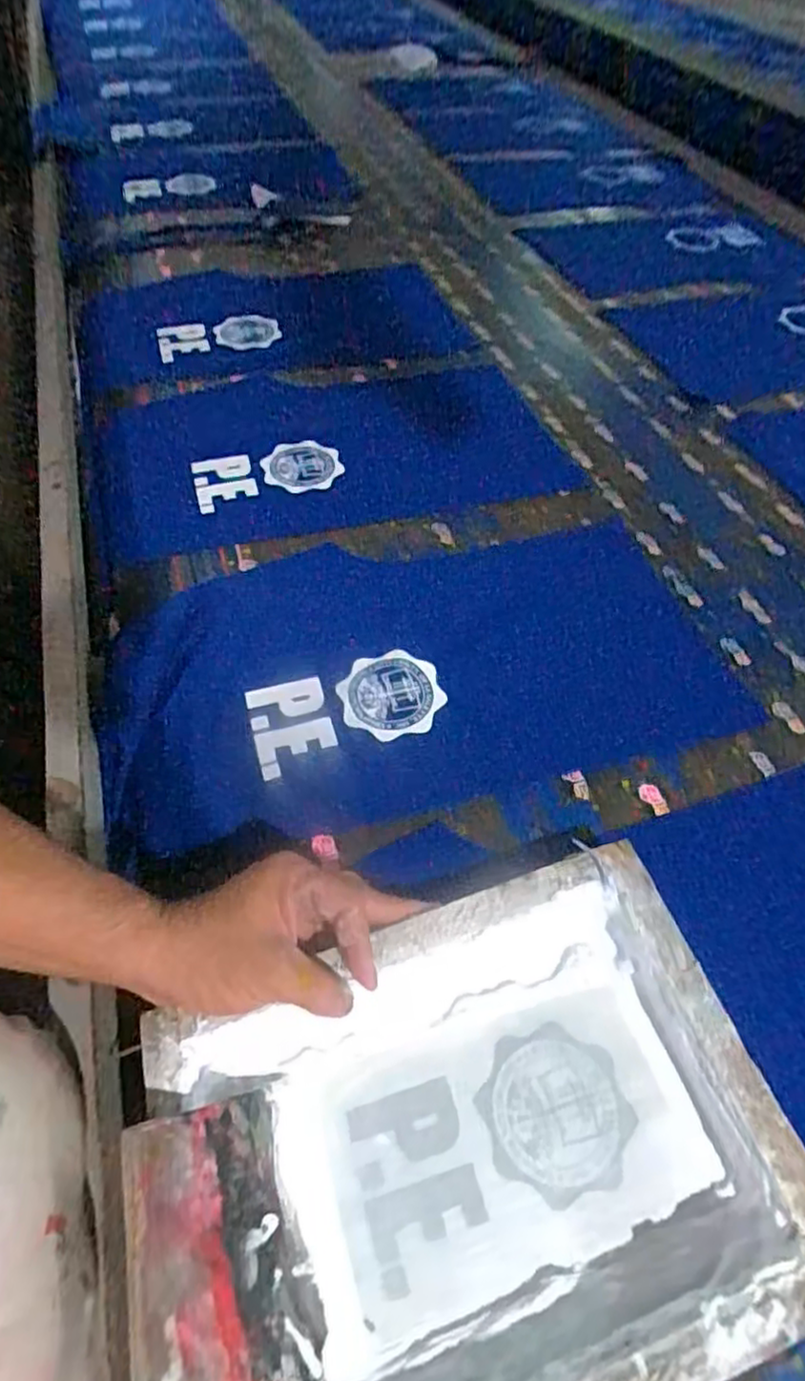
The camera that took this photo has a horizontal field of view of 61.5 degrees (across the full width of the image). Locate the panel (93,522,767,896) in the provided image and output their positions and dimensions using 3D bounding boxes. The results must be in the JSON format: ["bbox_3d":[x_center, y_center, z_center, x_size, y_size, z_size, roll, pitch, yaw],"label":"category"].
[{"bbox_3d":[0.007,-0.035,0.599,0.518,0.014,0.290,-12,54,-13],"label":"panel"}]

